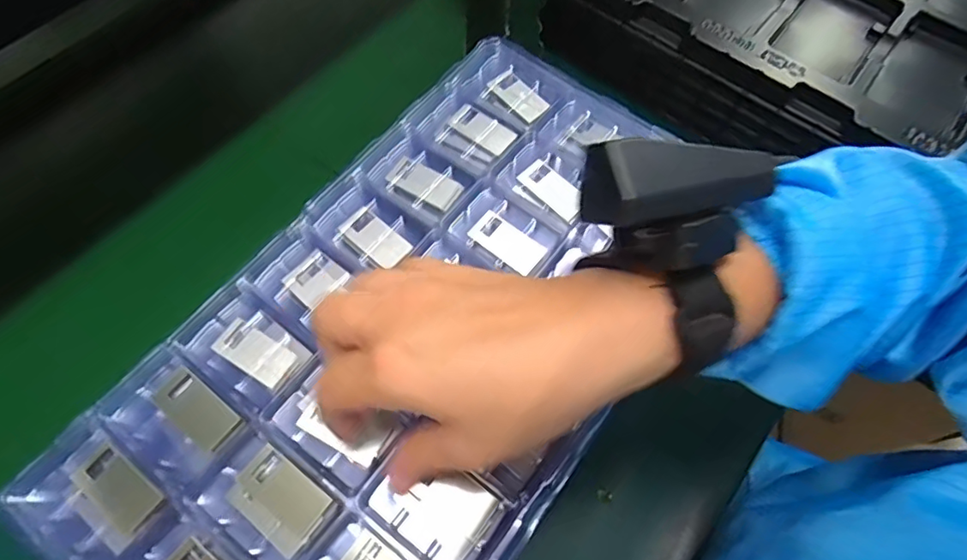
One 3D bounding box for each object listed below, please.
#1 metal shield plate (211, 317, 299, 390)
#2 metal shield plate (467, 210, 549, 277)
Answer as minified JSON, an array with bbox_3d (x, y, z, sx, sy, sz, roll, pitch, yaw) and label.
[{"bbox_3d":[-0.123,0.039,0.301,0.043,0.004,0.021,29,66,14],"label":"metal shield plate"},{"bbox_3d":[0.015,-0.023,0.334,0.045,0.004,0.025,36,67,17],"label":"metal shield plate"}]

